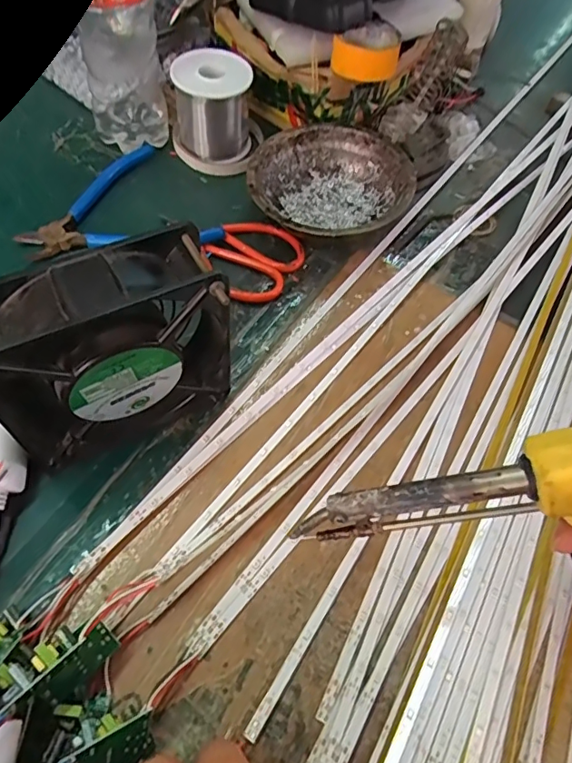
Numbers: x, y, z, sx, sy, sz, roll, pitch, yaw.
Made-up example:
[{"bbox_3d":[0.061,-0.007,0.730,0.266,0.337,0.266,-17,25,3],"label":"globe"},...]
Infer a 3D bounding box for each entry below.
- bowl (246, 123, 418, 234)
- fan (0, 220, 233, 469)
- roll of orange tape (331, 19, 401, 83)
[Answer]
[{"bbox_3d":[0.034,-0.152,0.418,0.124,0.045,0.121,2,58,-3],"label":"bowl"},{"bbox_3d":[-0.089,-0.009,0.274,0.116,0.120,0.046,-24,63,-17],"label":"fan"},{"bbox_3d":[0.068,-0.282,0.435,0.053,0.028,0.060,11,58,3],"label":"roll of orange tape"}]

